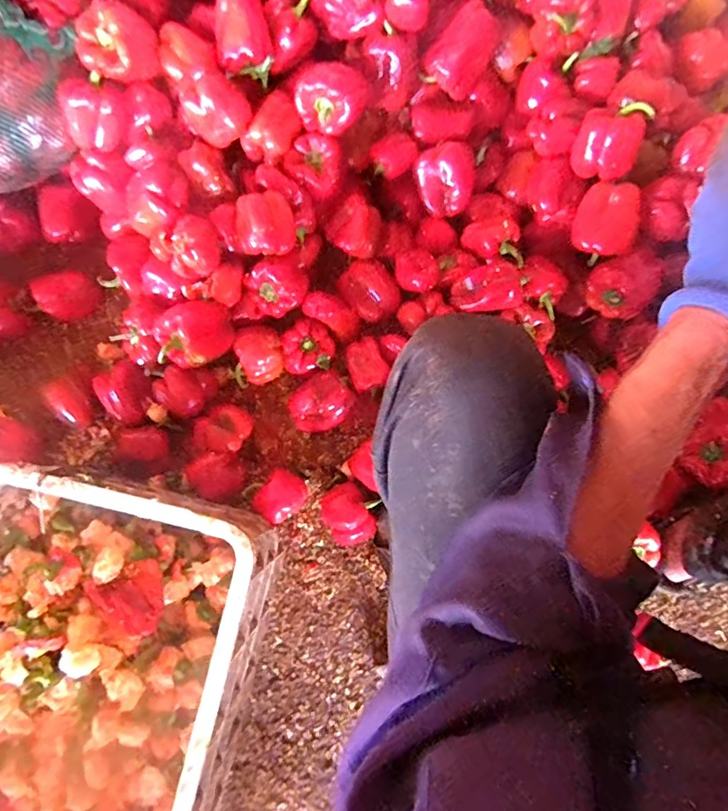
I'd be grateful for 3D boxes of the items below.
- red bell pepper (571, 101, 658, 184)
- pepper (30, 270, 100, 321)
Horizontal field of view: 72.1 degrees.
[{"bbox_3d":[0.334,-0.356,0.680,0.086,0.063,0.084,26,80,5],"label":"red bell pepper"},{"bbox_3d":[-0.475,-0.180,0.796,0.085,0.055,0.070,-44,82,-8],"label":"pepper"}]

